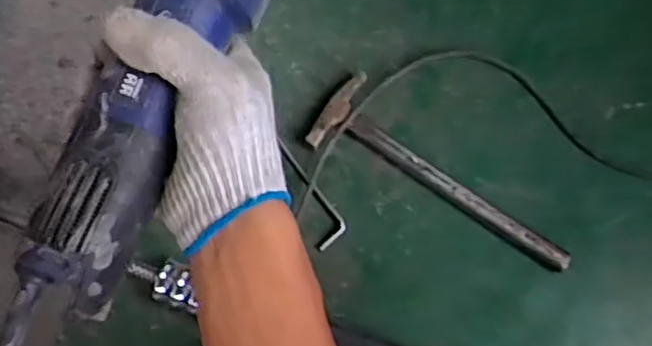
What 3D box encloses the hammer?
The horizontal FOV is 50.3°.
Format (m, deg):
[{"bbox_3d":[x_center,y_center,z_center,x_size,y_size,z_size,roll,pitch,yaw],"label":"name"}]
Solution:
[{"bbox_3d":[0.131,-0.001,0.749,0.302,0.037,0.094,30,80,5],"label":"hammer"}]

